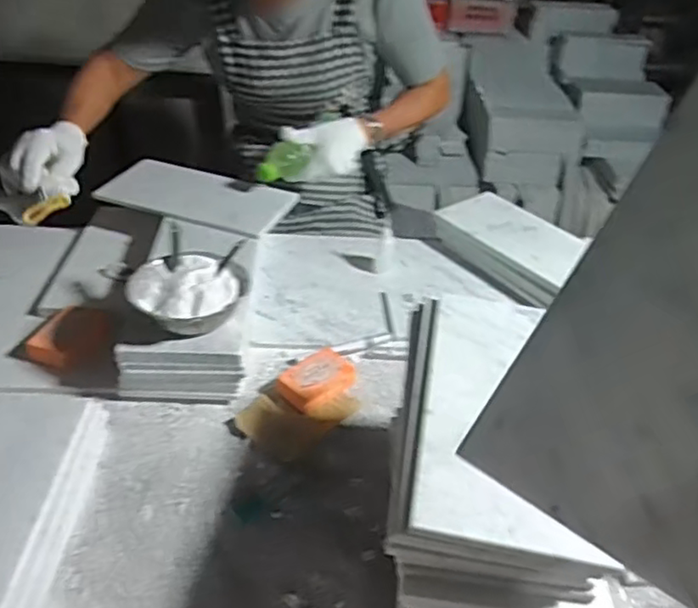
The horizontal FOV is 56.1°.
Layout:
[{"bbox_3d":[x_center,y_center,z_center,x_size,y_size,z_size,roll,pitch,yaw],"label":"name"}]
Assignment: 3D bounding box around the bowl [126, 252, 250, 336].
[{"bbox_3d":[-0.204,-0.011,0.852,0.145,0.048,0.135,1,37,-1],"label":"bowl"}]

